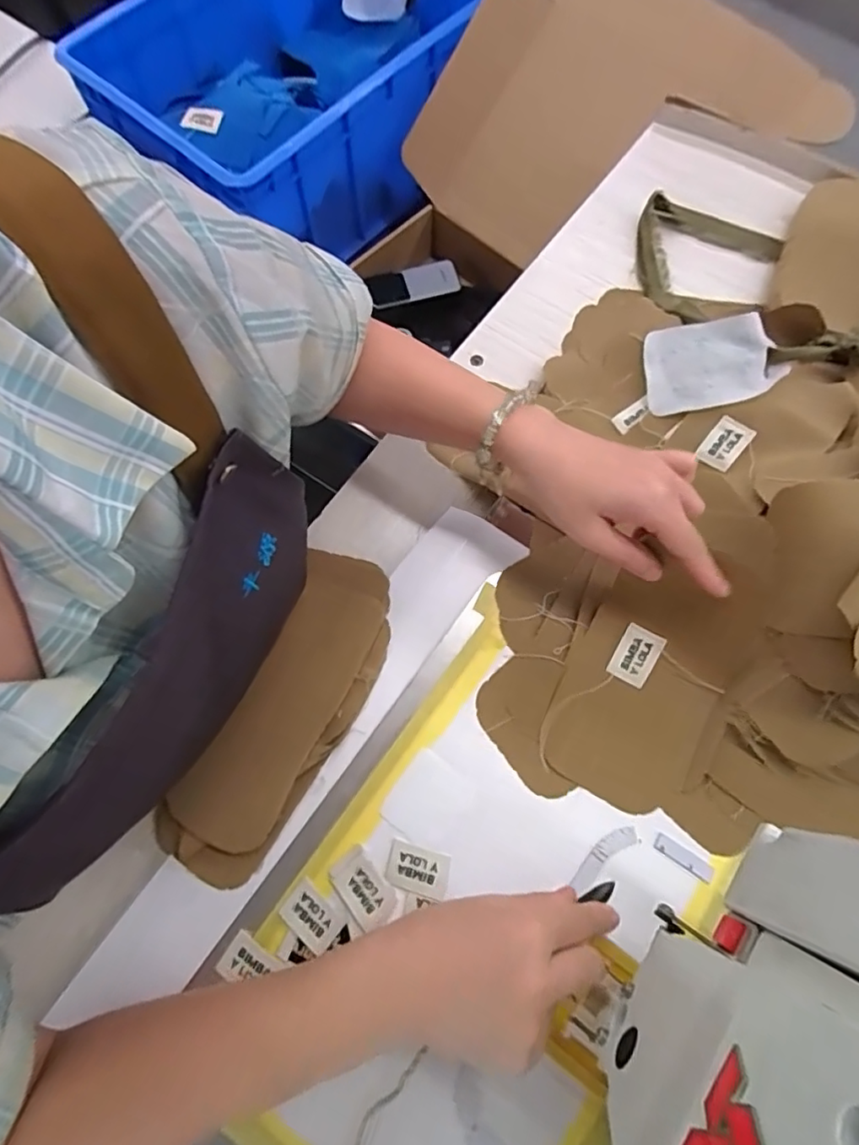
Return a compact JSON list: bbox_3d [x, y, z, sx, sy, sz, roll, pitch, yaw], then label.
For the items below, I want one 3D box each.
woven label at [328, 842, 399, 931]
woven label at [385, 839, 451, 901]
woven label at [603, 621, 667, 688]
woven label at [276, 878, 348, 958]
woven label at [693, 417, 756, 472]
[{"bbox_3d":[-0.043,0.202,0.369,0.028,0.004,0.044,-37,76,-9],"label":"woven label"},{"bbox_3d":[-0.007,0.193,0.376,0.039,0.004,0.027,14,74,6],"label":"woven label"},{"bbox_3d":[0.144,0.058,0.405,0.027,0.004,0.039,28,93,11],"label":"woven label"},{"bbox_3d":[-0.075,0.220,0.368,0.040,0.004,0.026,34,74,18],"label":"woven label"},{"bbox_3d":[0.226,-0.098,0.444,0.028,0.004,0.039,36,92,25],"label":"woven label"}]

